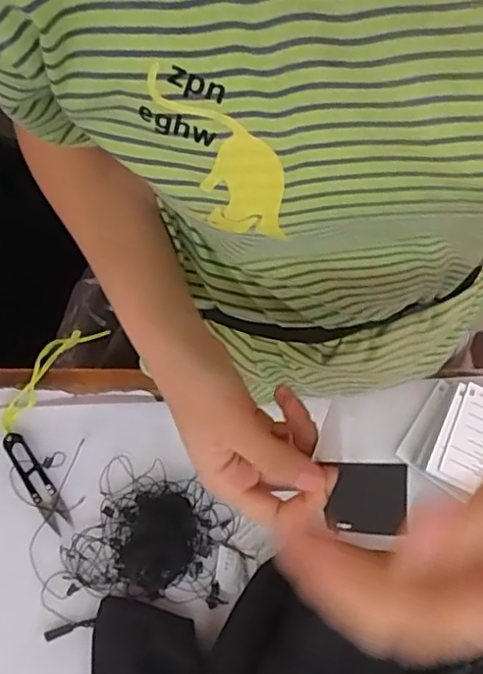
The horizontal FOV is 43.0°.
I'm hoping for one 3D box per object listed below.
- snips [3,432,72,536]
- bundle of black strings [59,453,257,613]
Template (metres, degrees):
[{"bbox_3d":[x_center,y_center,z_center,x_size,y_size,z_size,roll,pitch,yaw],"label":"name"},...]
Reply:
[{"bbox_3d":[-0.190,0.133,0.565,0.022,0.013,0.101,-33,78,-10],"label":"snips"},{"bbox_3d":[-0.081,0.176,0.555,0.145,0.021,0.114,7,74,0],"label":"bundle of black strings"}]

